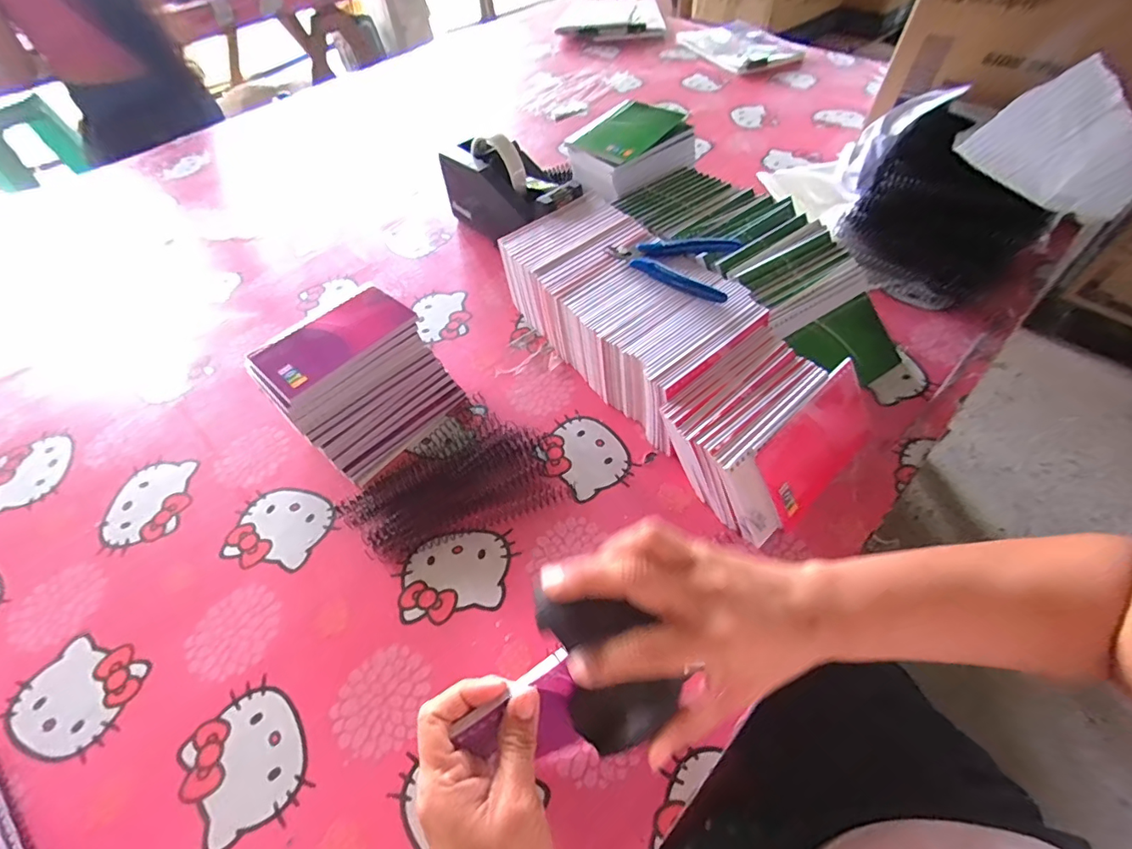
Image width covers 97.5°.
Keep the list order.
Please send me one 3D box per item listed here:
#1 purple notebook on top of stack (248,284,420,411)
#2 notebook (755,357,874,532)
[{"bbox_3d":[-0.206,-0.076,0.446,0.070,0.013,0.131,35,63,25],"label":"purple notebook on top of stack"},{"bbox_3d":[0.206,0.014,0.402,0.134,0.075,0.008,-38,20,-20],"label":"notebook"}]

